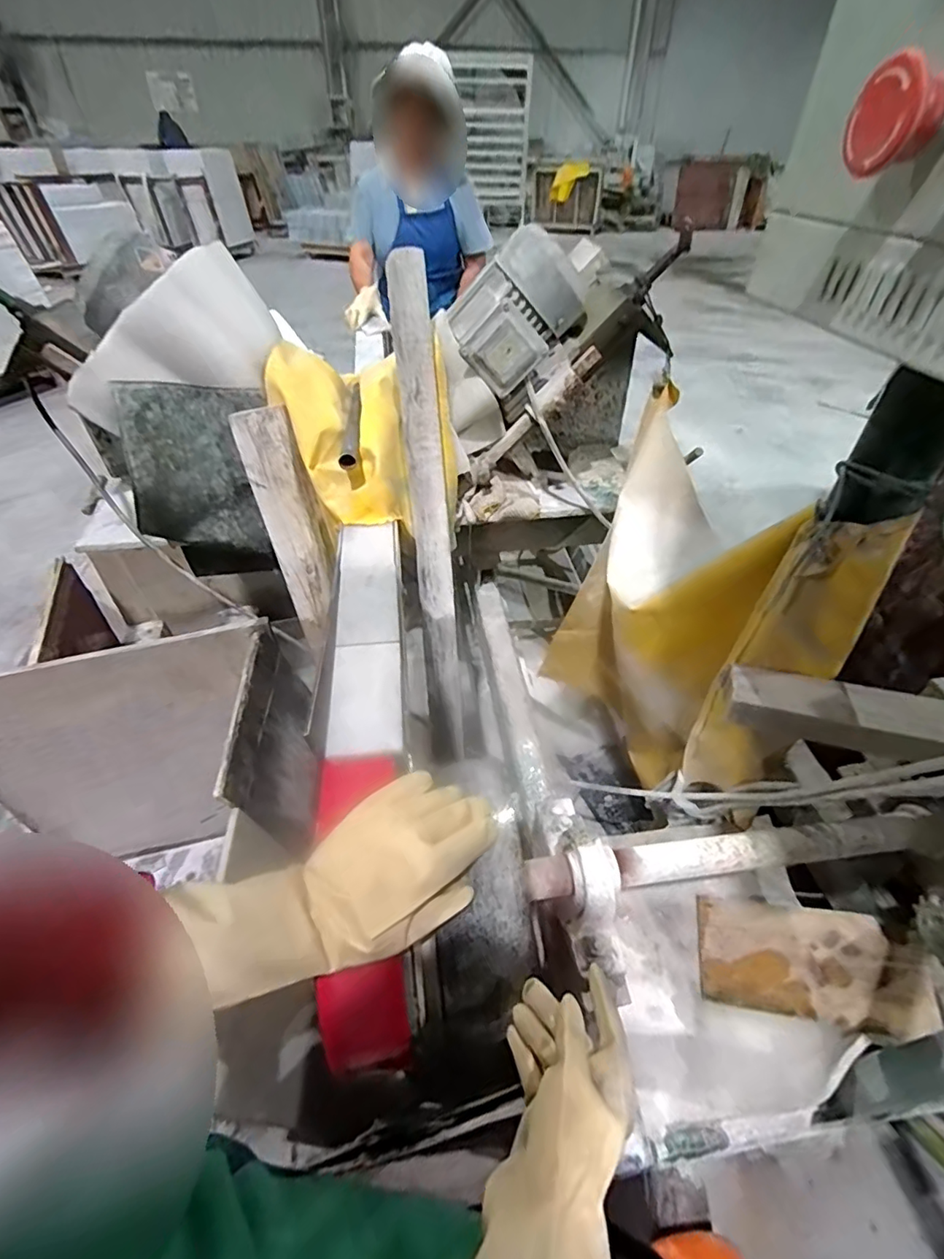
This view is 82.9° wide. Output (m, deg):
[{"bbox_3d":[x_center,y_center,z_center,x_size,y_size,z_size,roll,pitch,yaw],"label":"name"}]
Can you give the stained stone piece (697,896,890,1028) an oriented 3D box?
[{"bbox_3d":[0.400,0.415,0.675,0.202,0.010,0.120,-5,49,25],"label":"stained stone piece"}]

